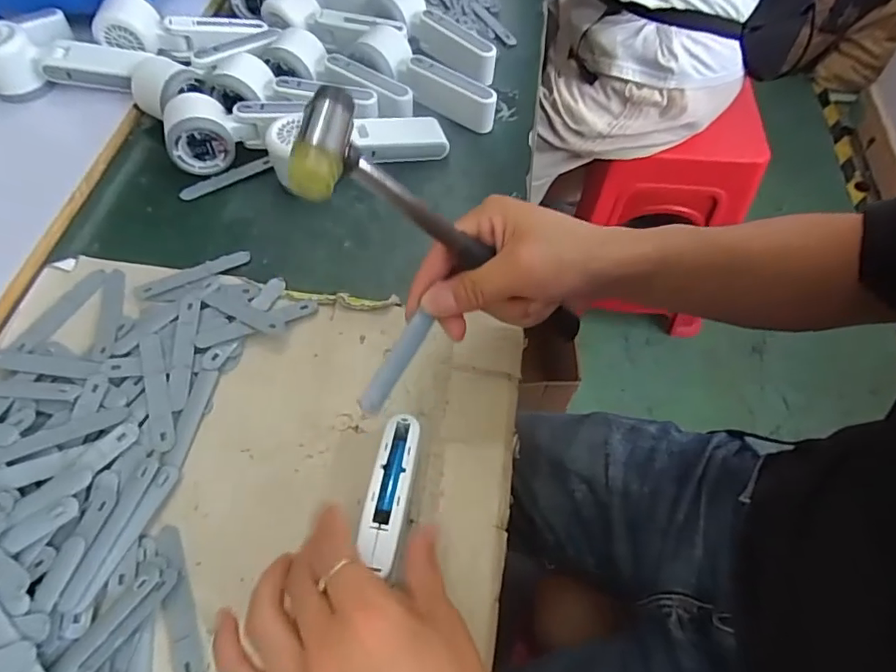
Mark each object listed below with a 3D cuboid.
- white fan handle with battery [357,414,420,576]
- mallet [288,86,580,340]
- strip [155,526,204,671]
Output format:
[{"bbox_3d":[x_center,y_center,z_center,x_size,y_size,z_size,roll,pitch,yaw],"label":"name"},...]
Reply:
[{"bbox_3d":[-0.035,0.096,0.331,0.026,0.023,0.093,7,53,2],"label":"white fan handle with battery"},{"bbox_3d":[0.011,-0.056,0.321,0.021,0.229,0.055,-26,52,36],"label":"mallet"},{"bbox_3d":[-0.165,0.160,0.322,0.015,0.006,0.094,-21,63,-13],"label":"strip"}]

